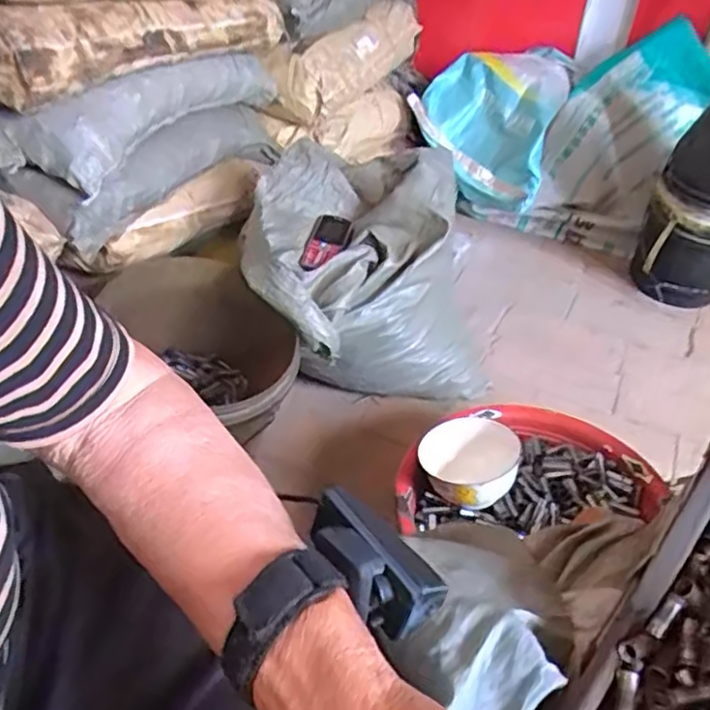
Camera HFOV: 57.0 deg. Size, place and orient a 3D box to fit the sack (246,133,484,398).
[{"bbox_3d":[0.004,-0.109,1.028,0.376,0.342,0.296,-18,45,-23],"label":"sack"}]

